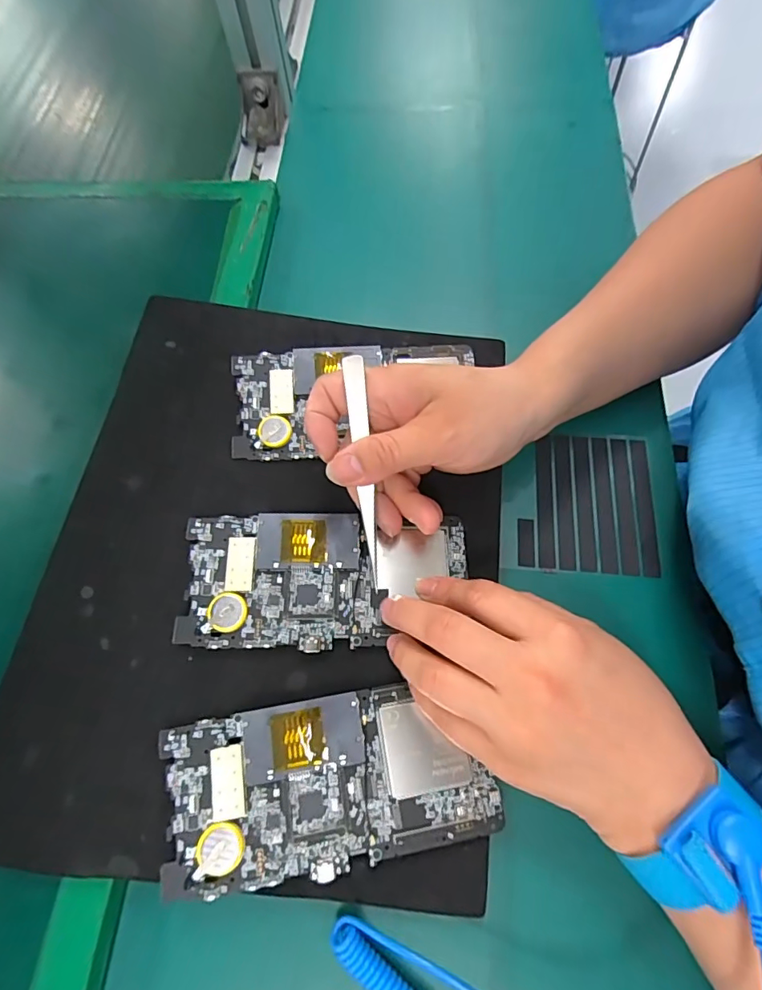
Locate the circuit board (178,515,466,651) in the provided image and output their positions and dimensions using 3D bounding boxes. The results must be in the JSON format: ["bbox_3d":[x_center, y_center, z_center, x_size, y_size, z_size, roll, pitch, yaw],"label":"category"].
[{"bbox_3d":[-0.029,0.046,0.272,0.152,0.009,0.072,0,69,-2],"label":"circuit board"}]

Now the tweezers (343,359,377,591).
[{"bbox_3d":[-0.009,-0.011,0.259,0.009,0.010,0.122,-6,101,-5],"label":"tweezers"}]

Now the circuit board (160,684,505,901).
[{"bbox_3d":[-0.024,0.136,0.235,0.149,0.008,0.071,-8,69,-5],"label":"circuit board"}]

